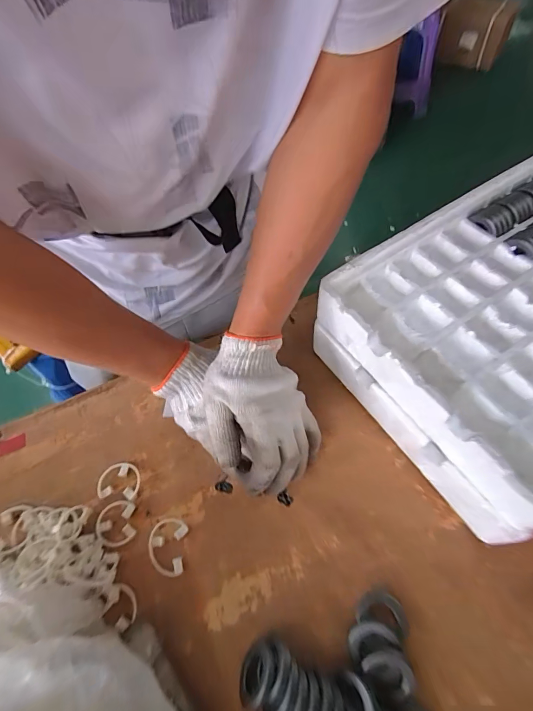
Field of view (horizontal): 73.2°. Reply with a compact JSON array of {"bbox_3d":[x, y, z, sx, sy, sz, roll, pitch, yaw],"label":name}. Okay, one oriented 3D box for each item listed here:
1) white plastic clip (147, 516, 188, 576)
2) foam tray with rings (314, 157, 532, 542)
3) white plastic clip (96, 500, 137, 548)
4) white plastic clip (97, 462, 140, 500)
[{"bbox_3d":[-0.102,0.193,0.364,0.039,0.009,0.051,2,60,4],"label":"white plastic clip"},{"bbox_3d":[0.309,-0.058,0.407,0.433,0.101,0.283,-30,64,-14],"label":"foam tray with rings"},{"bbox_3d":[-0.159,0.176,0.376,0.039,0.010,0.044,-11,60,-4],"label":"white plastic clip"},{"bbox_3d":[-0.164,0.140,0.401,0.049,0.012,0.038,2,60,3],"label":"white plastic clip"}]

